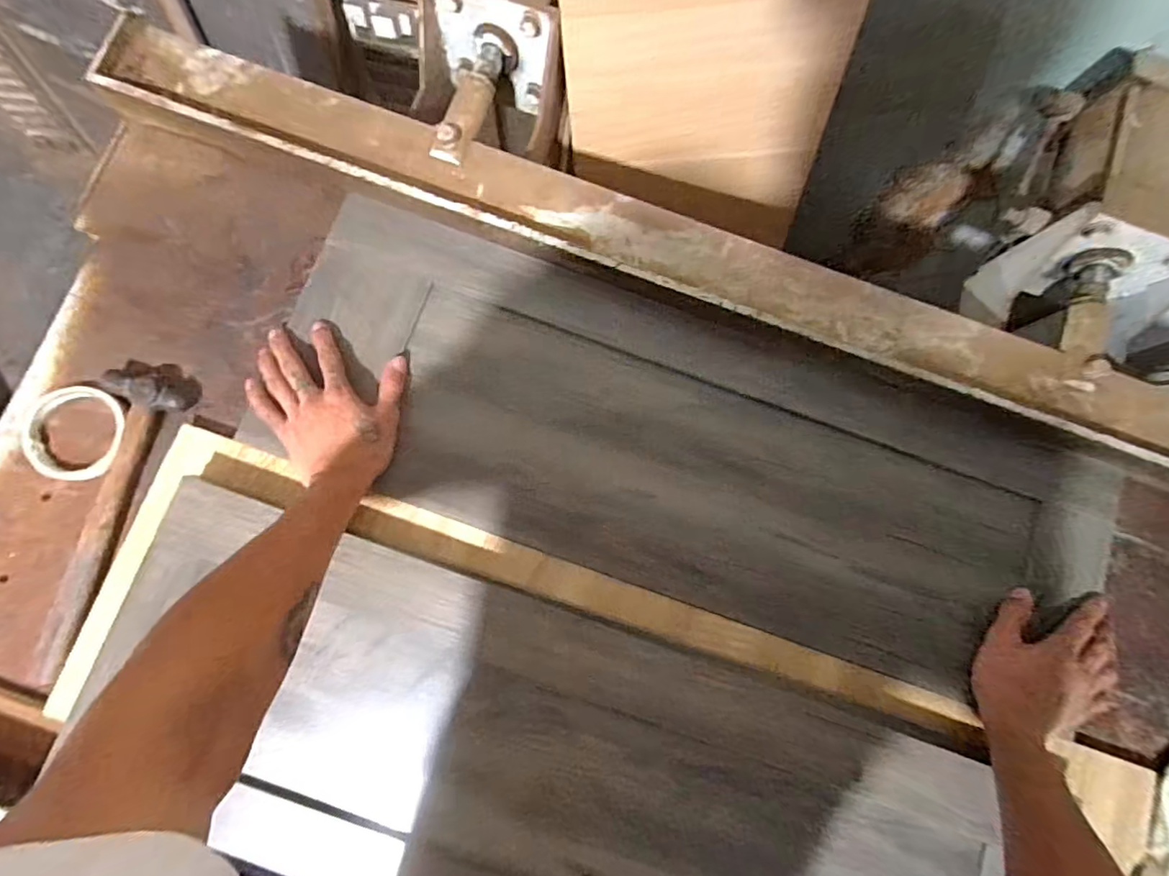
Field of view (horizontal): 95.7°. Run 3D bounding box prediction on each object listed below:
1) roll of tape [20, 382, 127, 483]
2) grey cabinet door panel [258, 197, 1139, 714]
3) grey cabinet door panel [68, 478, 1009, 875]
[{"bbox_3d":[-0.485,-0.007,0.505,0.094,0.015,0.087,0,82,-3],"label":"roll of tape"},{"bbox_3d":[0.106,0.005,0.523,0.794,0.029,0.270,19,89,0],"label":"grey cabinet door panel"},{"bbox_3d":[-0.015,0.294,0.453,0.785,0.022,0.268,19,81,-1],"label":"grey cabinet door panel"}]

